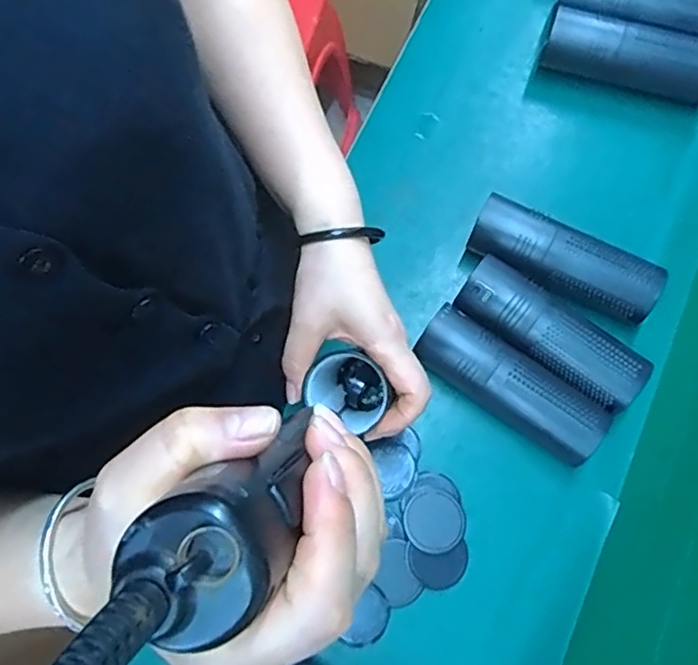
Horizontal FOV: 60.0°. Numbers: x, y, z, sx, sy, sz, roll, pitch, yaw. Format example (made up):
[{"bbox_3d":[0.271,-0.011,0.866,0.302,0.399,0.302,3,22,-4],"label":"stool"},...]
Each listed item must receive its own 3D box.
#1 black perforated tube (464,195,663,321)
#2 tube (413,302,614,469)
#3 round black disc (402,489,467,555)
[{"bbox_3d":[0.189,-0.063,0.539,0.162,0.053,0.058,27,78,9],"label":"black perforated tube"},{"bbox_3d":[0.135,0.045,0.510,0.164,0.057,0.057,36,79,10],"label":"tube"},{"bbox_3d":[0.070,0.154,0.495,0.049,0.004,0.049,2,70,-5],"label":"round black disc"}]

